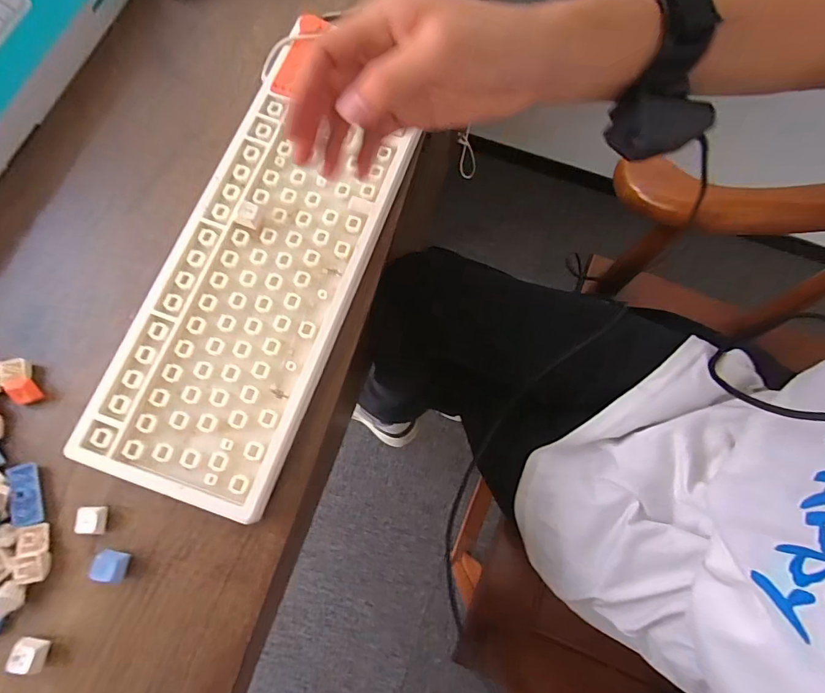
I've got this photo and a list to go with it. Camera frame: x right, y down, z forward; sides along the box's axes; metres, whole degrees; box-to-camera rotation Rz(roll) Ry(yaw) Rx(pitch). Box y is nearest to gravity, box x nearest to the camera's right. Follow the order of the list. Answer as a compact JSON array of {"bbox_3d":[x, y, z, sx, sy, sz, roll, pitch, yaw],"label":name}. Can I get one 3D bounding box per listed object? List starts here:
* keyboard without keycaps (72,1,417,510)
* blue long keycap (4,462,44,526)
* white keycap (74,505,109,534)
[{"bbox_3d":[-0.109,-0.070,0.348,0.140,0.034,0.363,20,75,7],"label":"keyboard without keycaps"},{"bbox_3d":[-0.274,0.105,0.314,0.018,0.009,0.043,-8,70,-46],"label":"blue long keycap"},{"bbox_3d":[-0.223,0.120,0.309,0.019,0.013,0.018,3,74,2],"label":"white keycap"}]

